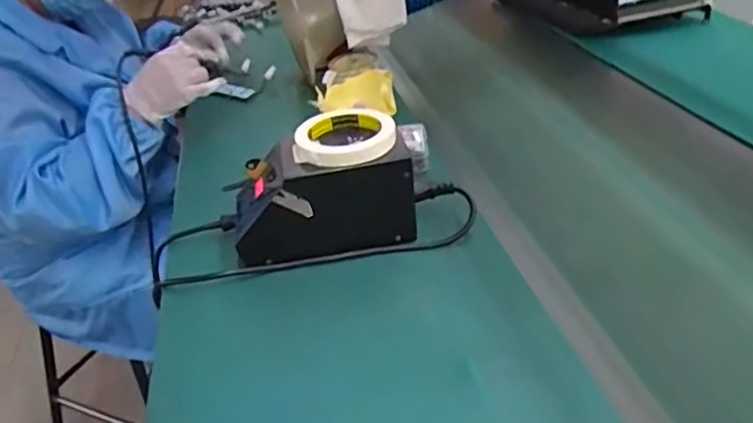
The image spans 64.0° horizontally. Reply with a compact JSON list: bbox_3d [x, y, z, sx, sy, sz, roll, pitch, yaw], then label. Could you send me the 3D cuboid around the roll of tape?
[{"bbox_3d":[-0.035,-0.077,0.611,0.098,0.022,0.100,-3,33,2],"label":"roll of tape"}]

